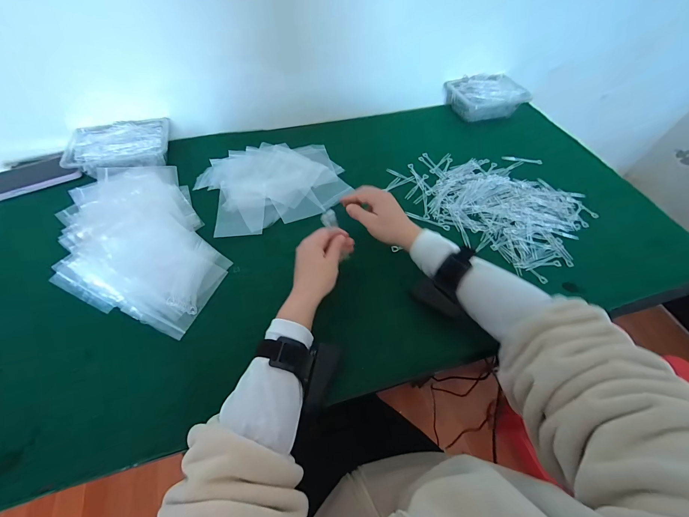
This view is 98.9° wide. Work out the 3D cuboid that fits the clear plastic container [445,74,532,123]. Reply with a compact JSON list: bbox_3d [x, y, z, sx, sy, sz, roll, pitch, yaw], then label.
[{"bbox_3d":[0.354,-0.407,0.741,0.170,0.070,0.120,-11,56,-9],"label":"clear plastic container"}]

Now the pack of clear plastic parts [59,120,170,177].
[{"bbox_3d":[-0.441,-0.223,0.581,0.177,0.036,0.133,-10,56,-8],"label":"pack of clear plastic parts"}]

